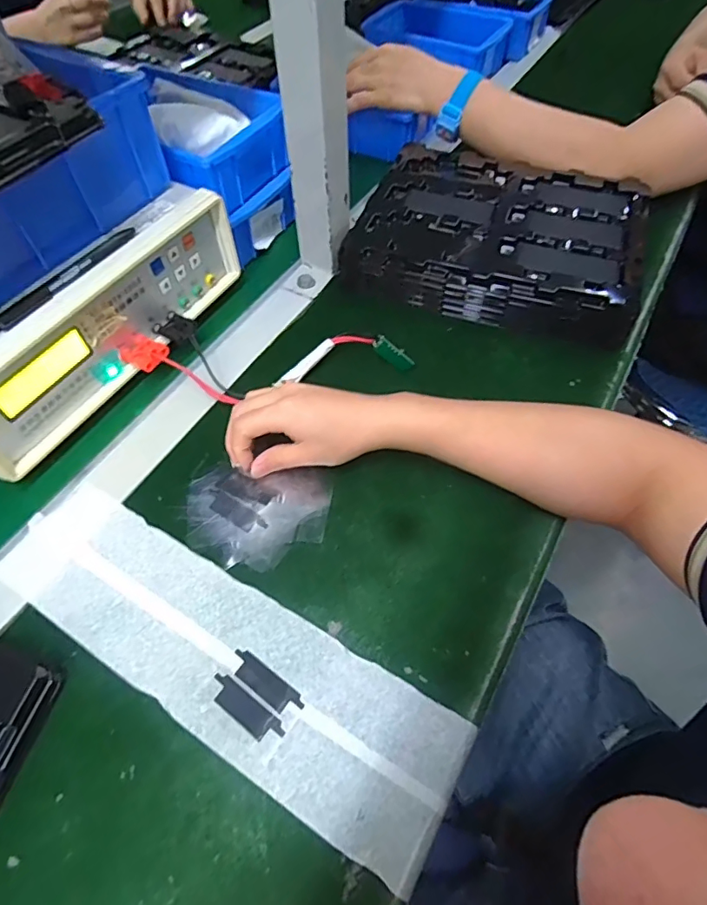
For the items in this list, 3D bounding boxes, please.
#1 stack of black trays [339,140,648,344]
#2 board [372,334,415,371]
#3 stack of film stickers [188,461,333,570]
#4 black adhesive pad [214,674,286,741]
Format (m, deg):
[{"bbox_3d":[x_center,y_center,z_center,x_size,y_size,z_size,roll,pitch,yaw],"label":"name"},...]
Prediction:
[{"bbox_3d":[0.149,-0.226,0.531,0.275,0.053,0.228,18,59,12],"label":"stack of black trays"},{"bbox_3d":[0.035,-0.088,0.456,0.039,0.016,0.004,42,32,-4],"label":"board"},{"bbox_3d":[-0.074,0.047,0.388,0.107,0.006,0.081,4,58,1],"label":"stack of film stickers"},{"bbox_3d":[-0.067,0.159,0.316,0.054,0.004,0.016,32,63,20],"label":"black adhesive pad"}]

